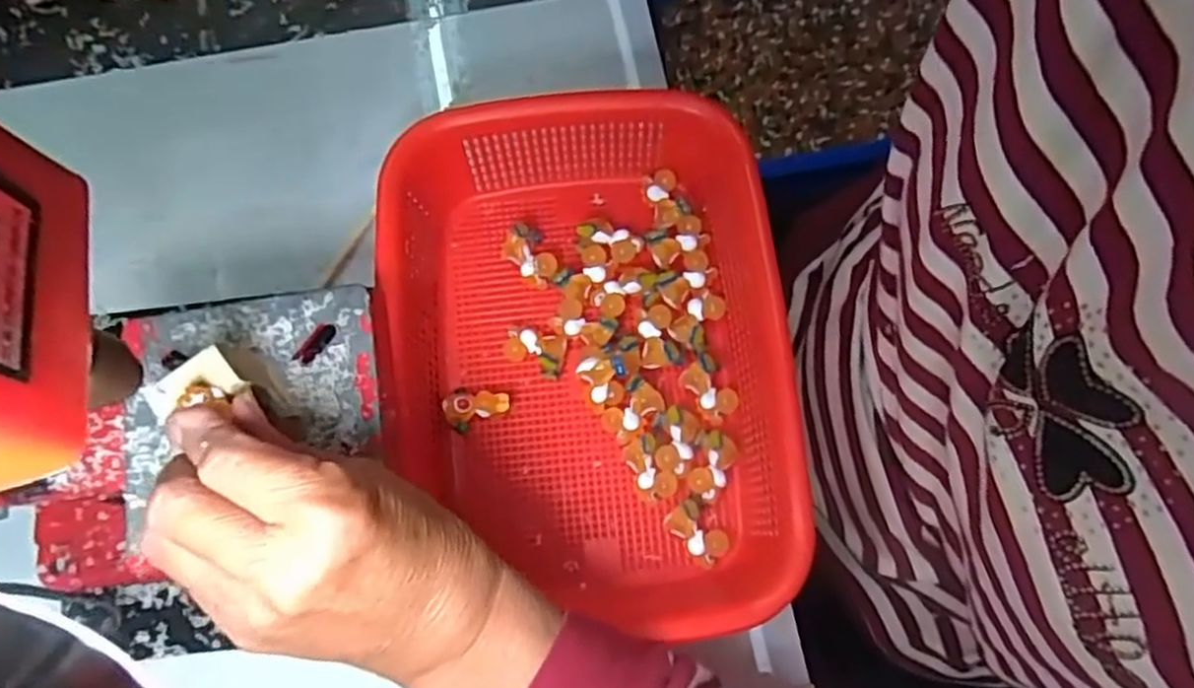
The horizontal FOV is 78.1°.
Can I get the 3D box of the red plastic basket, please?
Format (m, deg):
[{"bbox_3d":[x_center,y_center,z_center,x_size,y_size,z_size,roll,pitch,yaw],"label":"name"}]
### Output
[{"bbox_3d":[-0.007,0.007,0.351,0.192,0.059,0.249,-4,76,0],"label":"red plastic basket"}]

